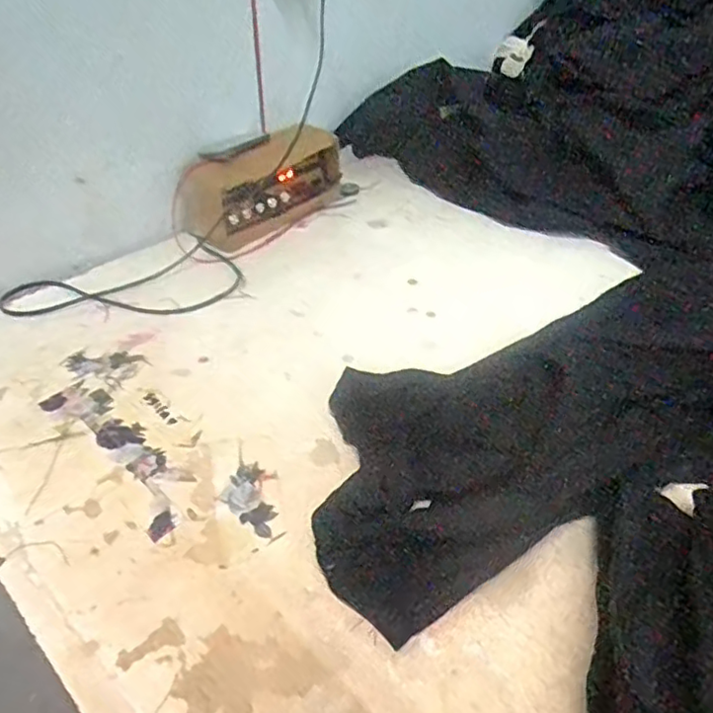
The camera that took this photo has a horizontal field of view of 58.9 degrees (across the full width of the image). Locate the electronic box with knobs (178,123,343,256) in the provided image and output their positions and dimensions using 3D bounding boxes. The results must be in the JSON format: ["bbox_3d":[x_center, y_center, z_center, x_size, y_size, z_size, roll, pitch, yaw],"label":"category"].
[{"bbox_3d":[-0.096,-0.190,0.708,0.058,0.089,0.201,26,48,31],"label":"electronic box with knobs"}]

